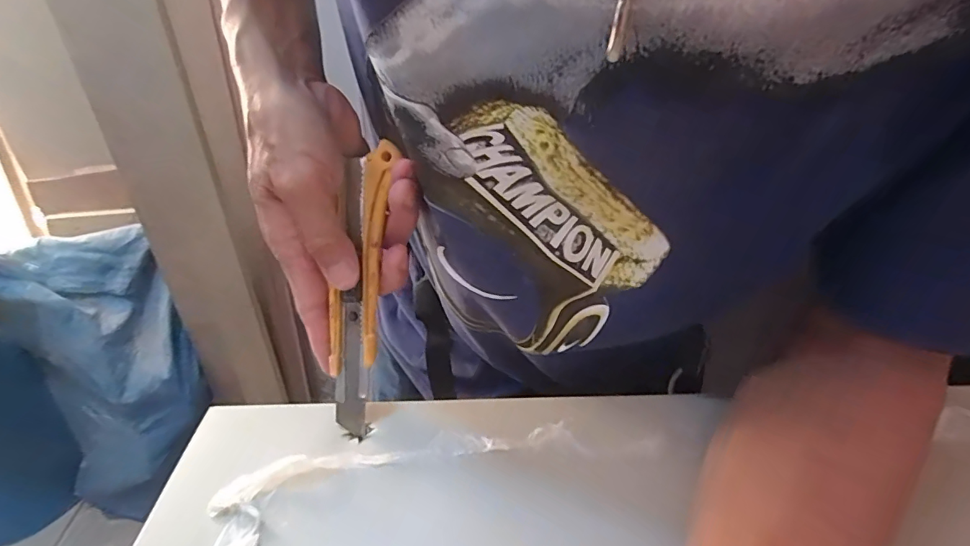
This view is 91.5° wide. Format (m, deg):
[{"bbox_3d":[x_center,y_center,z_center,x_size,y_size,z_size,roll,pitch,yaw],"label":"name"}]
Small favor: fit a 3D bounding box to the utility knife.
[{"bbox_3d":[-0.072,0.010,0.270,0.027,0.166,0.008,12,8,15],"label":"utility knife"}]

